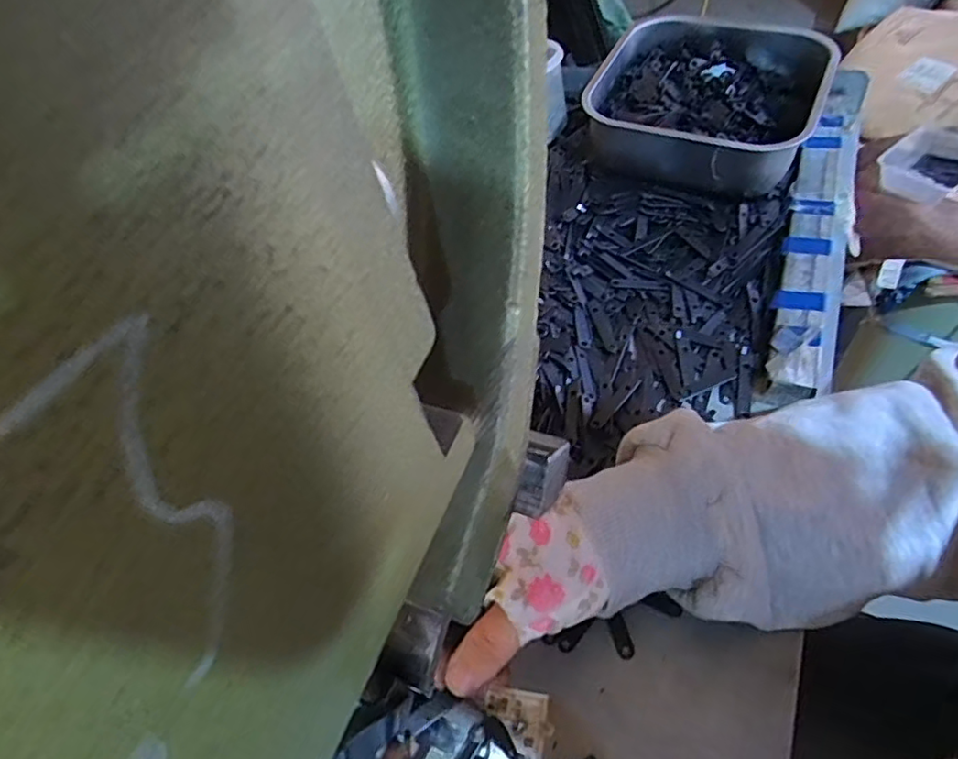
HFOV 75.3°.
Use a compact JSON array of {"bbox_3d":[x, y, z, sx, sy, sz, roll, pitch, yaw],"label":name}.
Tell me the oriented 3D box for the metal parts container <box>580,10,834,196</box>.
[{"bbox_3d":[0.197,-0.234,0.535,0.175,0.062,0.184,20,60,26],"label":"metal parts container"}]

